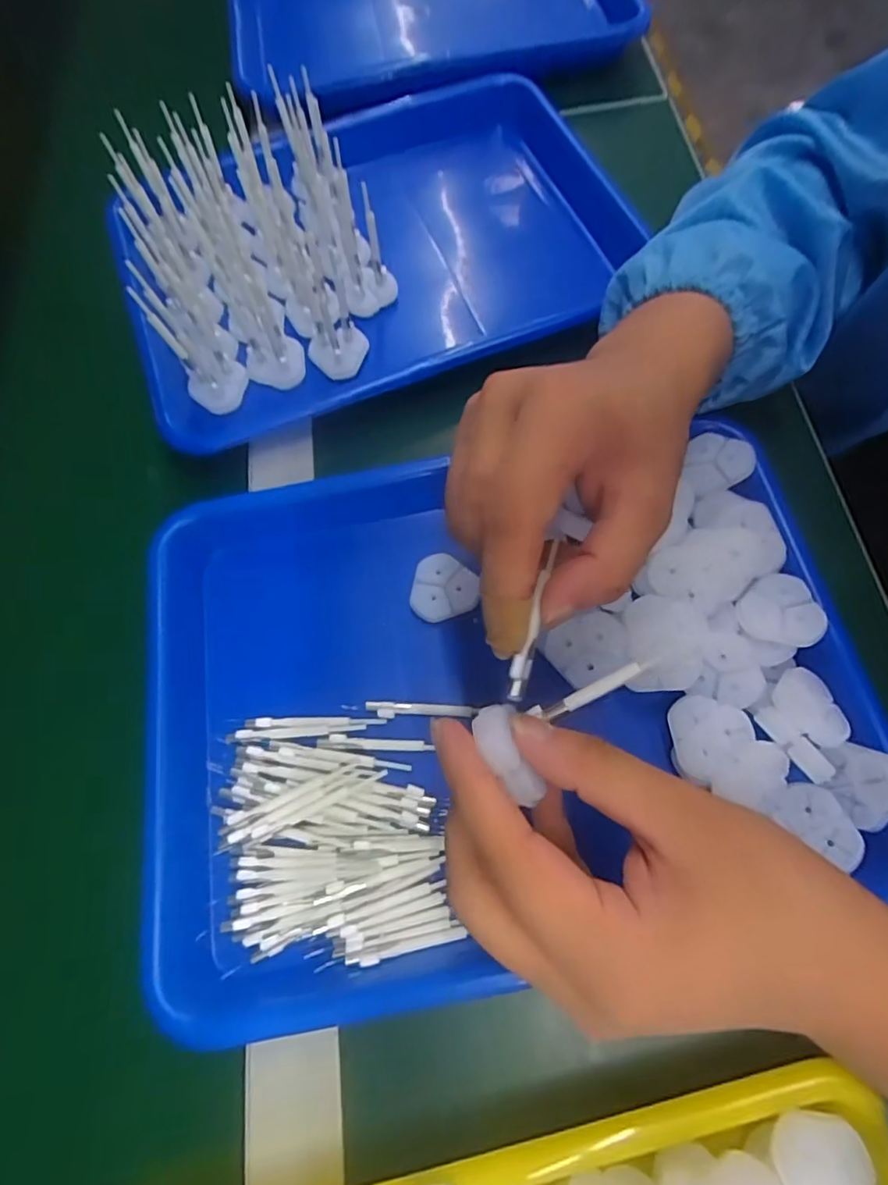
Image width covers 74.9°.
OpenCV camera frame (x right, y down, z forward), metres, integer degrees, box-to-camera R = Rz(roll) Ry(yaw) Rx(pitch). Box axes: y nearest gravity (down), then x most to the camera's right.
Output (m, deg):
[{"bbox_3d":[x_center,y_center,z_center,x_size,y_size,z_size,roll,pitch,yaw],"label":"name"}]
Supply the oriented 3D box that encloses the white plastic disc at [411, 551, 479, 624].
[{"bbox_3d":[0.001,-0.002,0.310,0.034,0.004,0.036,-2,75,6],"label":"white plastic disc"}]

